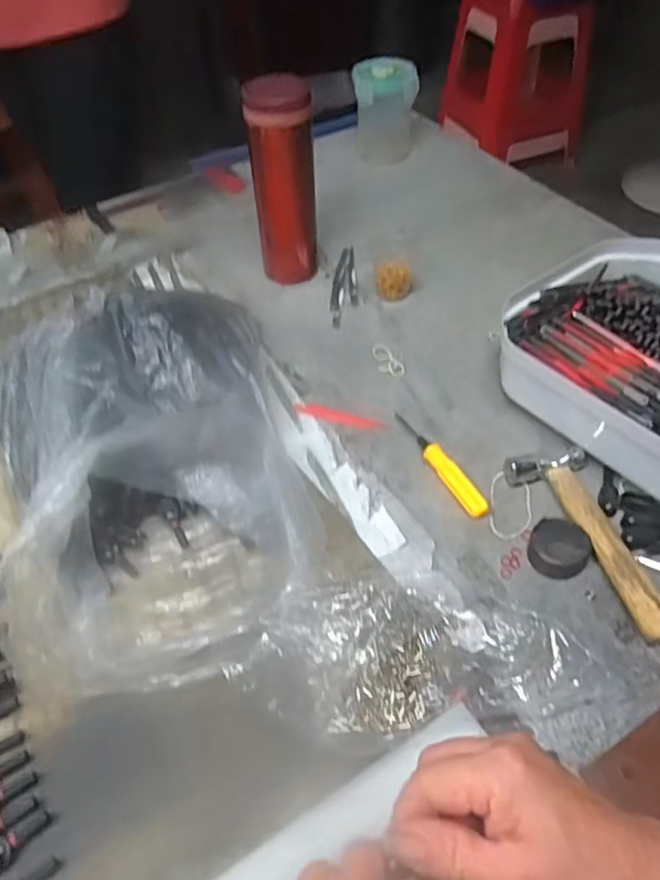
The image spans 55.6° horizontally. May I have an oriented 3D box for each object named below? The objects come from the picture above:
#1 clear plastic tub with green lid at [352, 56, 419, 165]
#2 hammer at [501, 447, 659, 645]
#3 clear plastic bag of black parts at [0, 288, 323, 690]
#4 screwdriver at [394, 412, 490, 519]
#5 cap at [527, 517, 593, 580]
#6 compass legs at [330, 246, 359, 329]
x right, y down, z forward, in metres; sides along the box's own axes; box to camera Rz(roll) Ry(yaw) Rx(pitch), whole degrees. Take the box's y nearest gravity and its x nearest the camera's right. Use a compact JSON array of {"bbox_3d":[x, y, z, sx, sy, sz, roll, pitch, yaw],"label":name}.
[{"bbox_3d":[0.069,-0.420,0.798,0.080,0.099,0.088,-1,51,2],"label":"clear plastic tub with green lid"},{"bbox_3d":[0.178,0.065,0.430,0.059,0.016,0.156,-10,52,-6],"label":"hammer"},{"bbox_3d":[-0.122,0.015,0.452,0.224,0.100,0.304,-18,53,-12],"label":"clear plastic bag of black parts"},{"bbox_3d":[0.085,0.014,0.494,0.016,0.014,0.118,-22,54,-15],"label":"screwdriver"},{"bbox_3d":[0.158,0.072,0.426,0.041,0.027,0.035,-9,52,-5],"label":"cap"},{"bbox_3d":[0.016,-0.163,0.662,0.028,0.006,0.127,1,51,3],"label":"compass legs"}]

